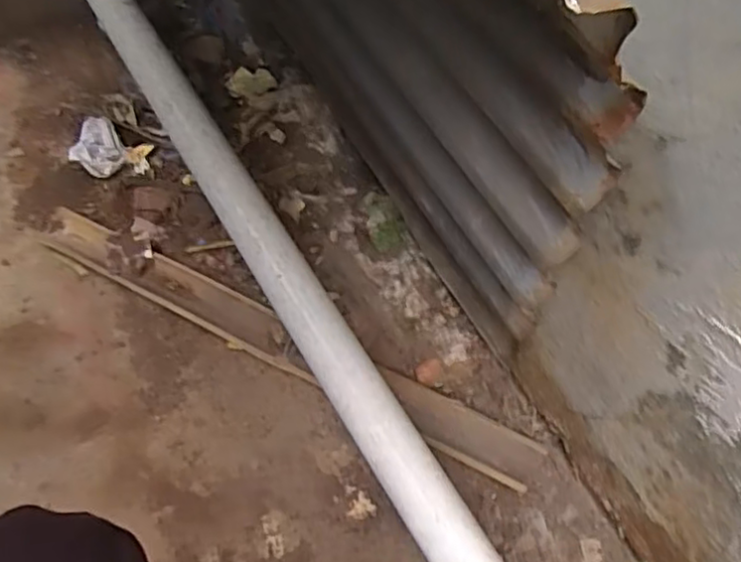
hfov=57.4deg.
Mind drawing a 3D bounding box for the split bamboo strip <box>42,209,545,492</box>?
[{"bbox_3d":[-0.111,0.063,0.746,0.614,0.019,0.055,25,76,15],"label":"split bamboo strip"}]

